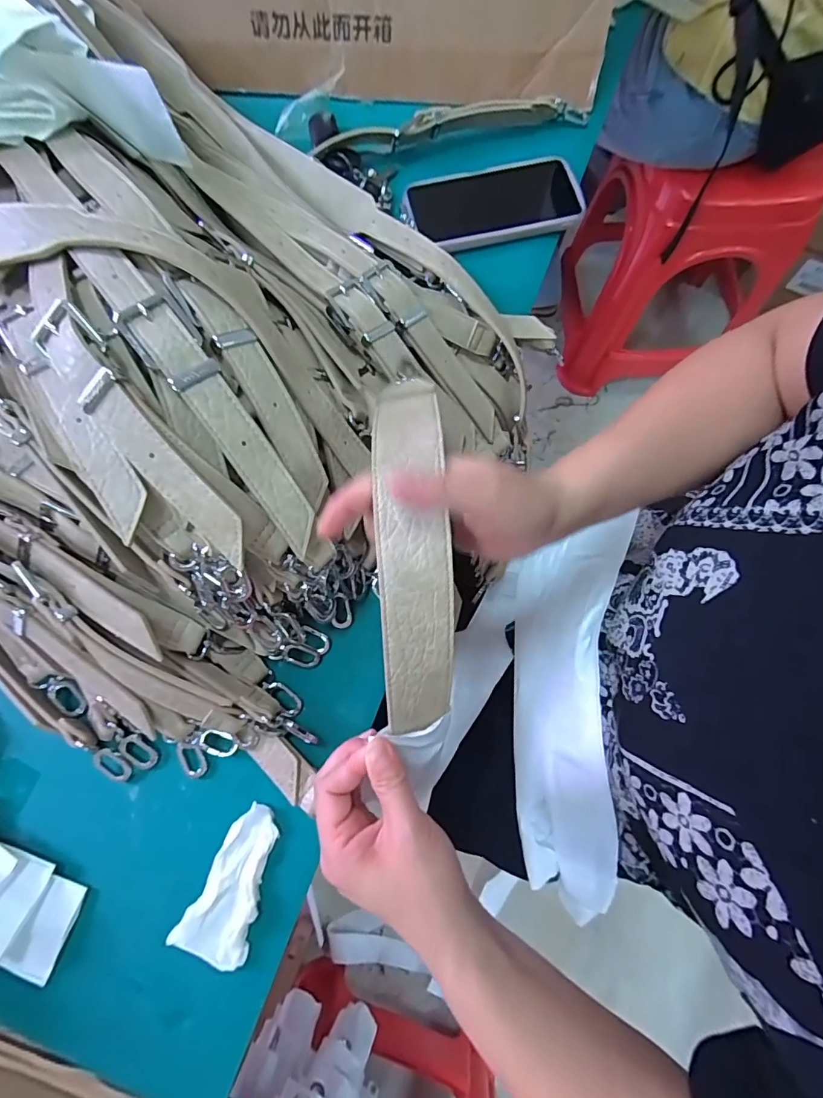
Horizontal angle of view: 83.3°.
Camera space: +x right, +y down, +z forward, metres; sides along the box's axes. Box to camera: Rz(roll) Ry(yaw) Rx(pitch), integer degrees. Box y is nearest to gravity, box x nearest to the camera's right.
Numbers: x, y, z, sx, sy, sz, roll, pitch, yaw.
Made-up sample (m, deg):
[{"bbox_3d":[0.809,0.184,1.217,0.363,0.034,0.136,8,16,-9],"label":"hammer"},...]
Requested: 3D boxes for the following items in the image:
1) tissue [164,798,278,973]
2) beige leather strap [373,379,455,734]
[{"bbox_3d":[-0.117,0.227,0.312,0.047,0.009,0.093,26,78,8],"label":"tissue"},{"bbox_3d":[0.002,-0.003,0.273,0.038,0.062,0.219,-3,86,1],"label":"beige leather strap"}]

